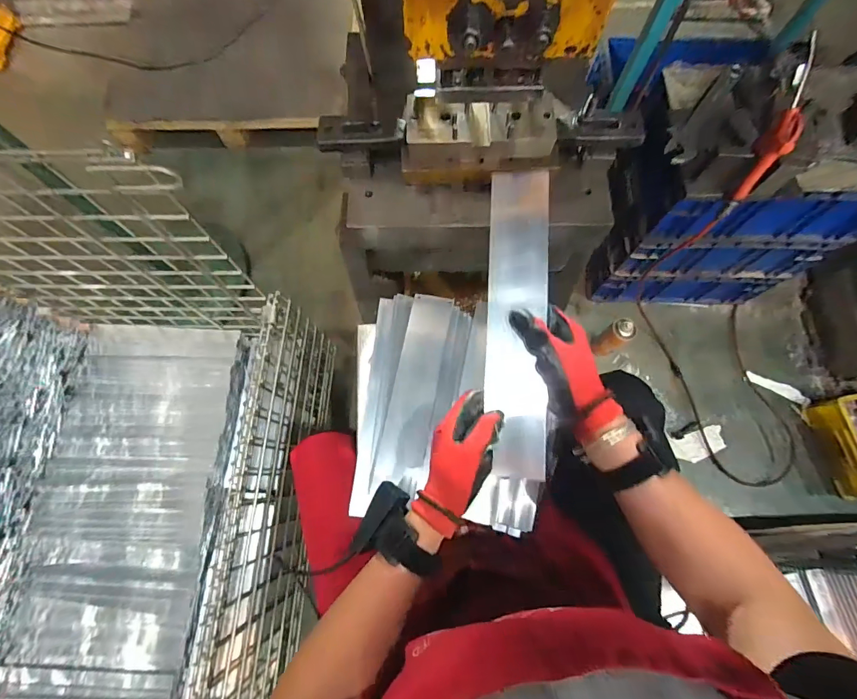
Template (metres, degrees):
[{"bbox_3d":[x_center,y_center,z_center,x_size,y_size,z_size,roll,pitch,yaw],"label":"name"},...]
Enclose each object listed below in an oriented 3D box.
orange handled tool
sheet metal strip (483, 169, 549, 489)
[{"bbox_3d":[0.569,-0.351,0.656,0.032,0.234,0.056,1,44,1],"label":"orange handled tool"},{"bbox_3d":[0.094,-0.034,0.432,0.063,0.011,0.328,1,82,11],"label":"sheet metal strip"}]

